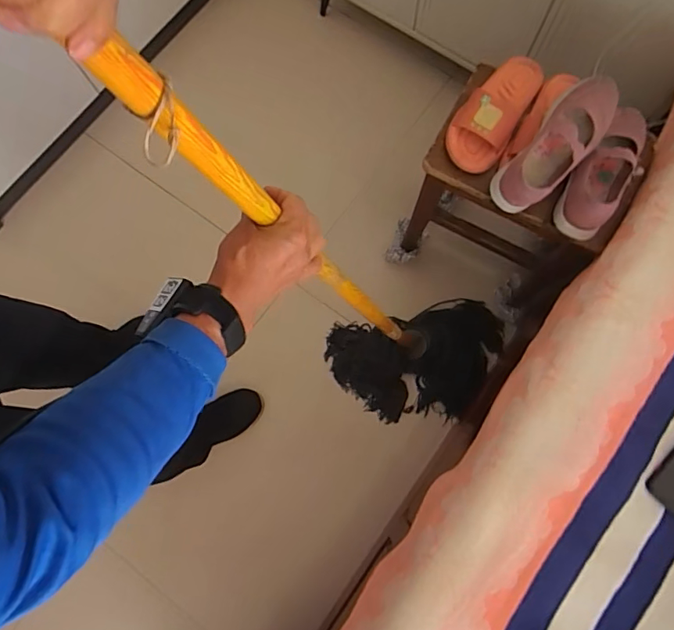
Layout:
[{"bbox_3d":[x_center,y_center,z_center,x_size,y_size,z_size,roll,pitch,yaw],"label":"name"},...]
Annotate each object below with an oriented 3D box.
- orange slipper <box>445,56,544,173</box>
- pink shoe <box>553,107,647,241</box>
[{"bbox_3d":[0.282,-0.375,0.870,0.105,0.061,0.245,30,78,9],"label":"orange slipper"},{"bbox_3d":[0.457,-0.252,0.821,0.086,0.065,0.250,32,78,10],"label":"pink shoe"}]

